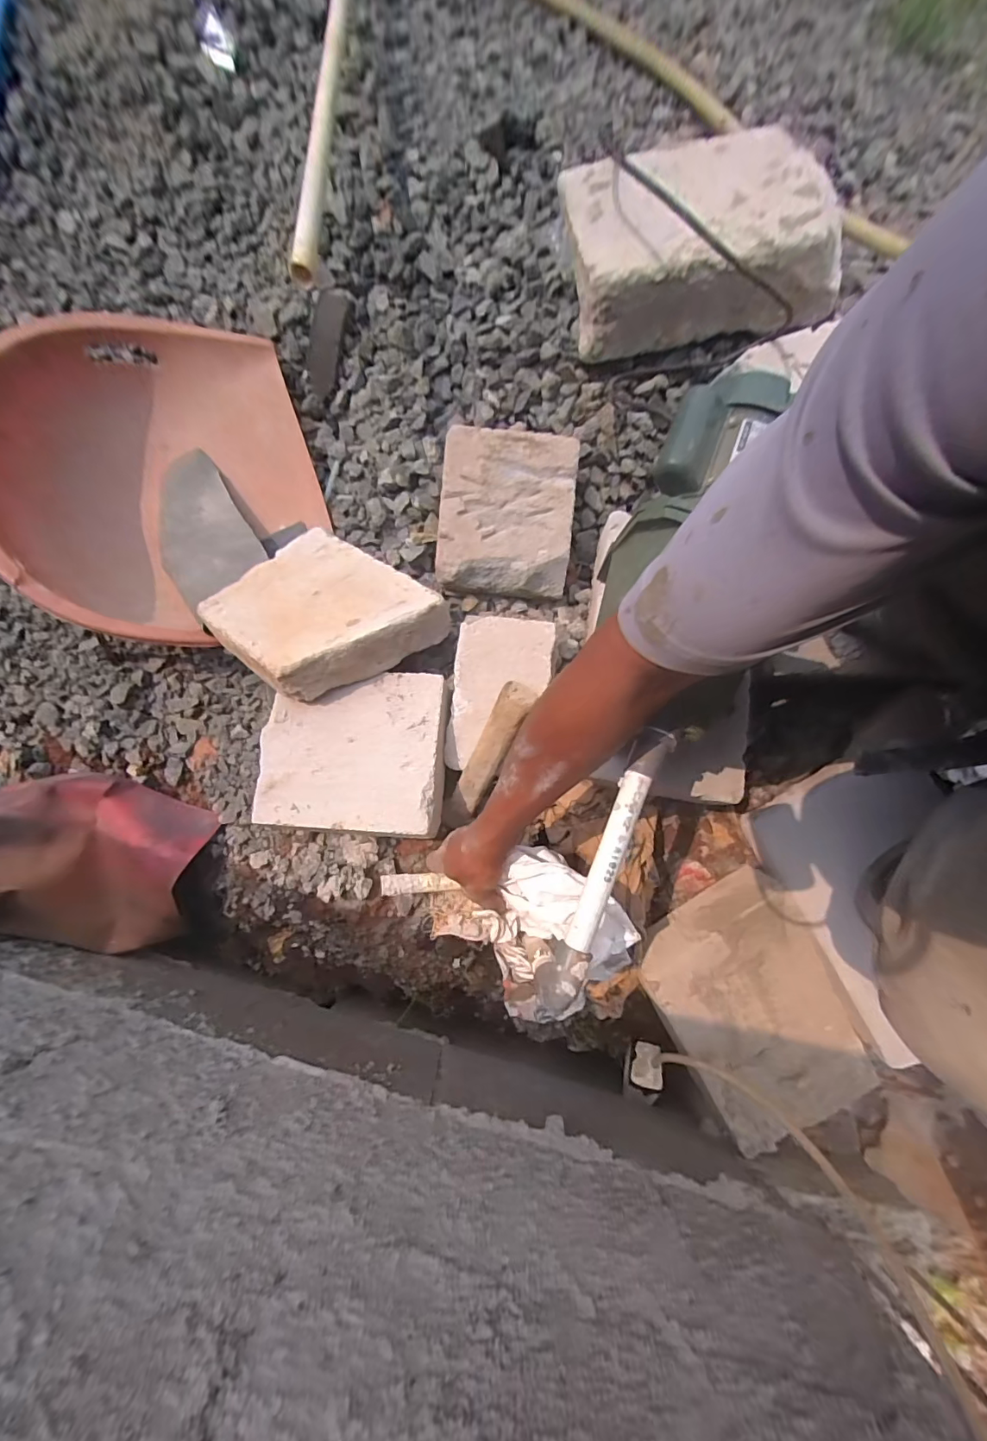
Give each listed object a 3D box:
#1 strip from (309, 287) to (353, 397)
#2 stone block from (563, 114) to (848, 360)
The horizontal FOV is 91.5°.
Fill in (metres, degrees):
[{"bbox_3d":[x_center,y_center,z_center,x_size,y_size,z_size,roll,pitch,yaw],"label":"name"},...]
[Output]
[{"bbox_3d":[-0.238,-0.541,0.690,0.046,0.012,0.130,22,111,4],"label":"strip"},{"bbox_3d":[0.241,-0.582,0.594,0.297,0.116,0.212,-8,74,-5],"label":"stone block"}]

